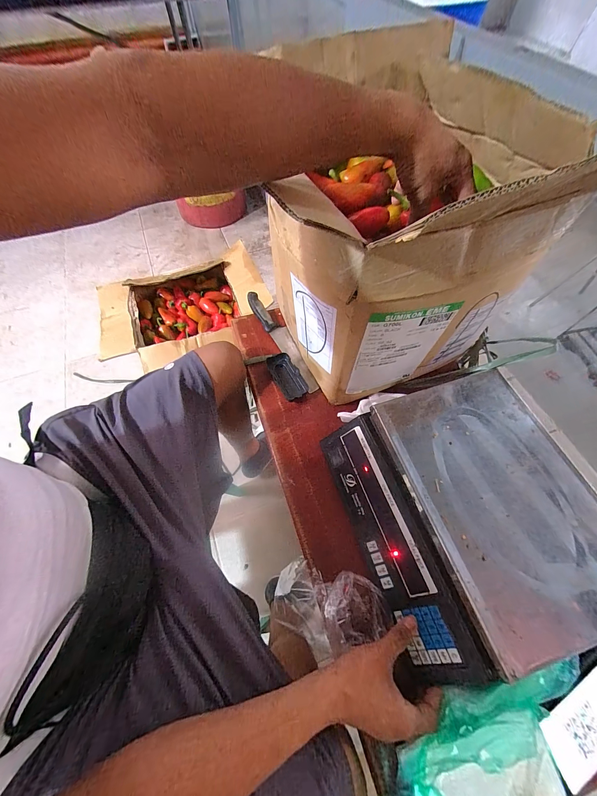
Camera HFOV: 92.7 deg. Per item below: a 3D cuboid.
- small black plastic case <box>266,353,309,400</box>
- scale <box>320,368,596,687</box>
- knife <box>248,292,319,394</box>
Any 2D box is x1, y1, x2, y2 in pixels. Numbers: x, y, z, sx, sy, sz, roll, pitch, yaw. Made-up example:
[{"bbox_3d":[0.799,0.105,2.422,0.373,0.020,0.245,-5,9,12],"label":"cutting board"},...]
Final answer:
[{"bbox_3d":[-0.025,-0.048,0.596,0.049,0.017,0.108,-27,65,-12],"label":"small black plastic case"},{"bbox_3d":[0.237,0.156,0.416,0.309,0.091,0.336,-17,64,-8],"label":"scale"},{"bbox_3d":[-0.039,-0.134,0.639,0.040,0.019,0.299,-28,66,-13],"label":"knife"}]

